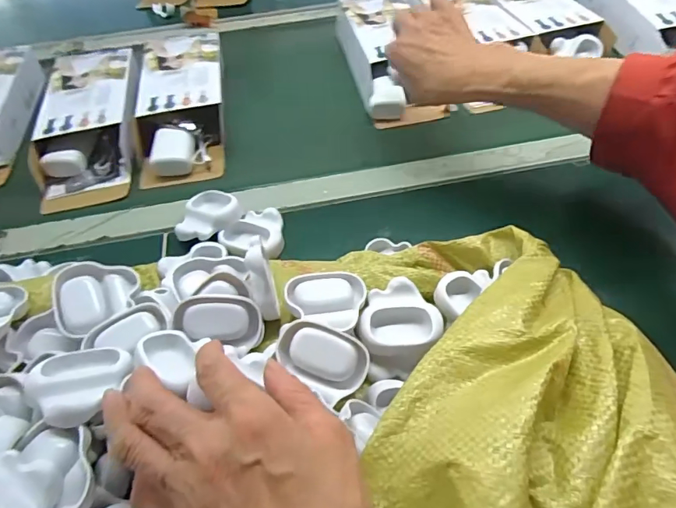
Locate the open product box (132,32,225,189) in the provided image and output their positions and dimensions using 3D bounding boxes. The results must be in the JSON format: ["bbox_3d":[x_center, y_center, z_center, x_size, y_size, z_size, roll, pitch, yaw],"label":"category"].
[{"bbox_3d":[-0.192,-0.191,0.563,0.104,0.042,0.241,-12,56,-5],"label":"open product box"}]

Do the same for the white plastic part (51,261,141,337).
[{"bbox_3d":[-0.195,0.038,0.371,0.060,0.020,0.059,7,60,-11],"label":"white plastic part"}]

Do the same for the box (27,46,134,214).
[{"bbox_3d":[-0.299,-0.165,0.553,0.105,0.040,0.245,-8,56,-3],"label":"box"}]

